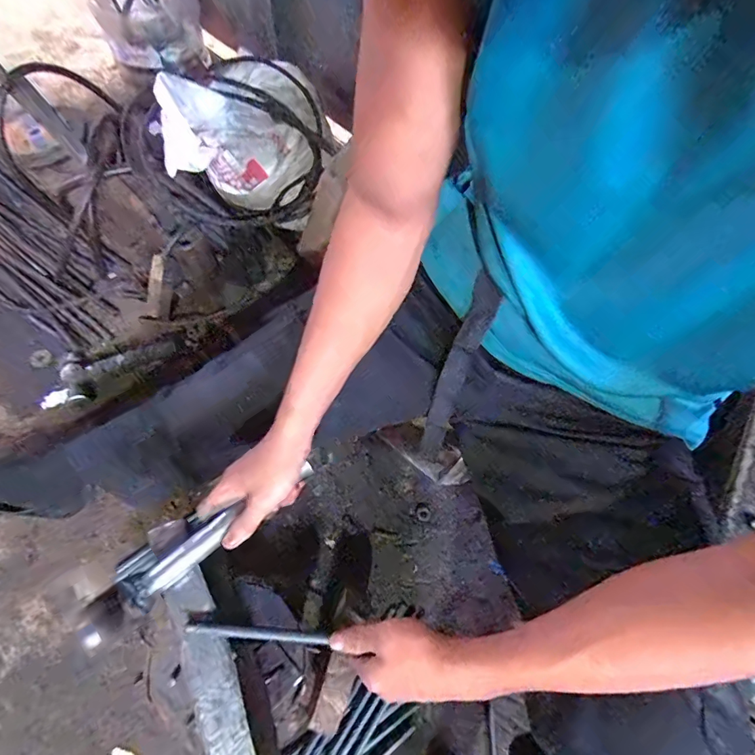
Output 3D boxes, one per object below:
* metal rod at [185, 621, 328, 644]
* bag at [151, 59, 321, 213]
[{"bbox_3d":[-0.117,0.251,0.428,0.135,0.008,0.011,8,66,-5],"label":"metal rod"},{"bbox_3d":[-0.266,-0.543,0.921,0.265,0.215,0.377,-4,68,-6],"label":"bag"}]

